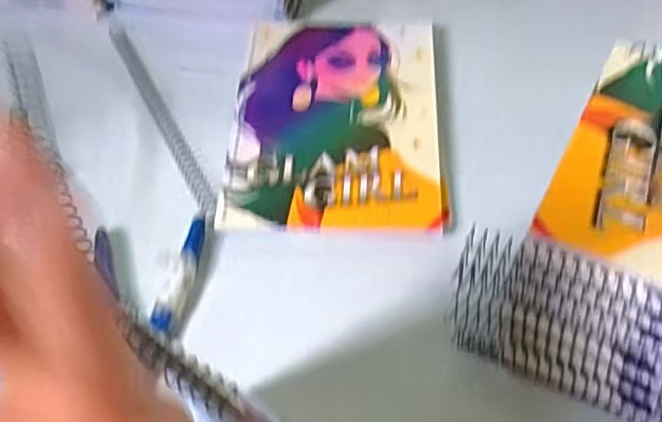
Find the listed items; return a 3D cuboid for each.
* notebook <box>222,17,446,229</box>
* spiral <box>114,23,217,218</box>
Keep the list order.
[{"bbox_3d":[0.004,-0.070,0.471,0.147,0.011,0.197,0,55,4],"label":"notebook"},{"bbox_3d":[-0.127,-0.075,0.489,0.015,0.007,0.214,-24,57,-13],"label":"spiral"}]

